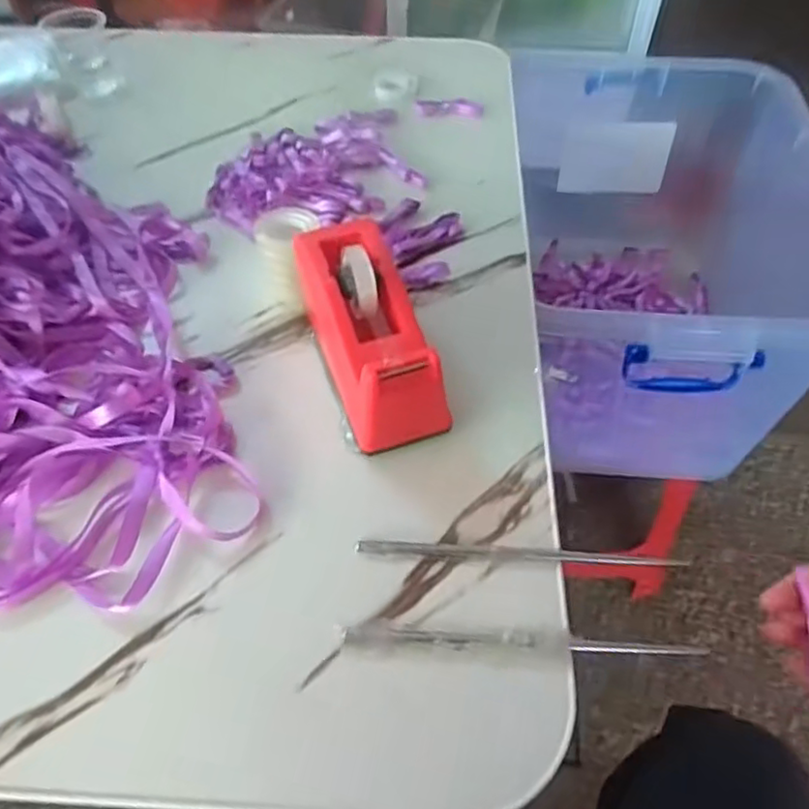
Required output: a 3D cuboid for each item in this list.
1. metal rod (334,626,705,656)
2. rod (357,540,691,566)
[{"bbox_3d":[0.060,0.120,0.326,0.180,0.009,0.007,2,52,1],"label":"metal rod"},{"bbox_3d":[0.066,0.083,0.360,0.183,0.004,0.009,2,52,2],"label":"rod"}]

